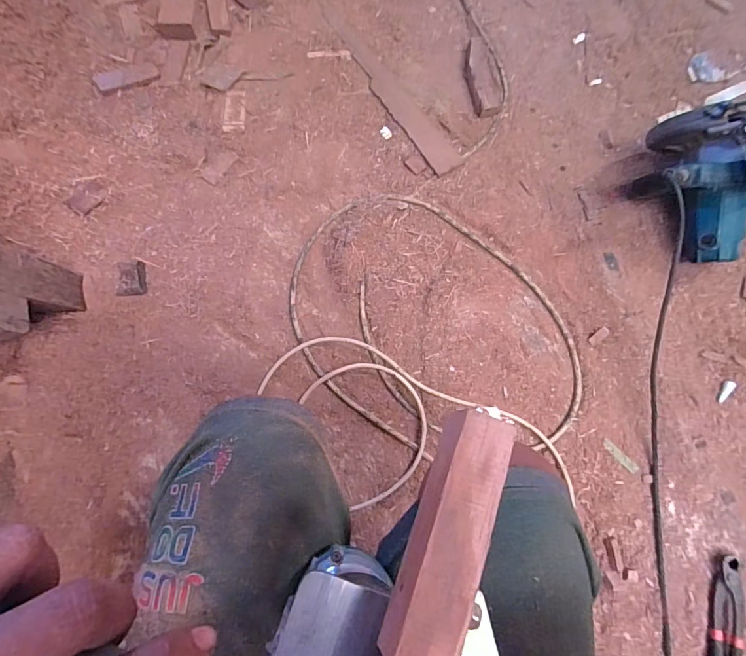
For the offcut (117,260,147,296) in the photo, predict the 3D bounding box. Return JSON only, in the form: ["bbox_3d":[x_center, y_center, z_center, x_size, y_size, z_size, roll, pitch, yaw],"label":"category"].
[{"bbox_3d":[-0.379,-0.076,0.684,0.037,0.028,0.053,-12,75,-4],"label":"offcut"}]

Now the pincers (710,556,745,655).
[{"bbox_3d":[0.460,0.408,0.563,0.033,0.025,0.206,15,75,4],"label":"pincers"}]

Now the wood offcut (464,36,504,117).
[{"bbox_3d":[0.207,-0.470,0.813,0.061,0.026,0.173,-4,75,-2],"label":"wood offcut"}]

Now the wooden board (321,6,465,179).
[{"bbox_3d":[0.024,-0.459,0.824,0.056,0.012,0.435,-31,77,-8],"label":"wooden board"}]

